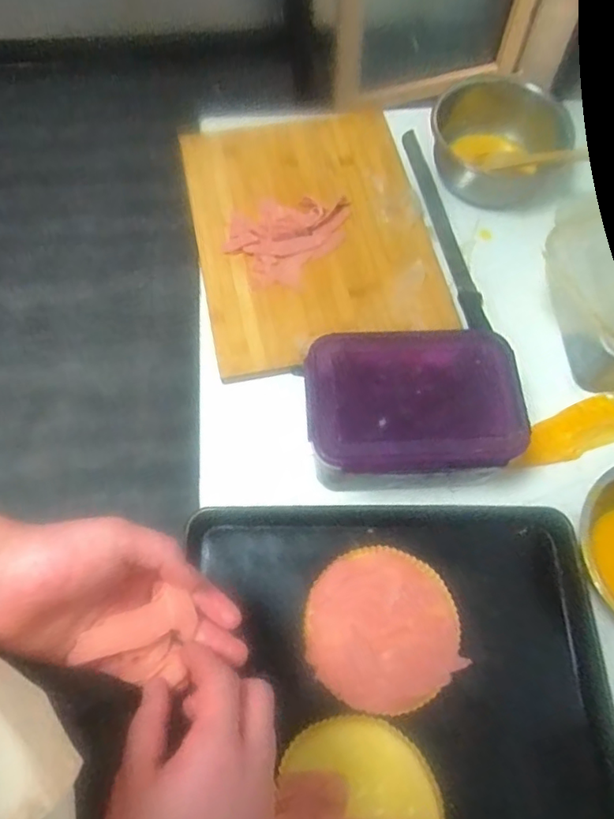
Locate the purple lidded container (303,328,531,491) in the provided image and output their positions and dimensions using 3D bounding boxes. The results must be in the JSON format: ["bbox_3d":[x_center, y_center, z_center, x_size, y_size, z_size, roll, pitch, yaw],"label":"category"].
[{"bbox_3d":[0.105,0.008,0.632,0.211,0.110,0.155,-6,66,-4],"label":"purple lidded container"}]

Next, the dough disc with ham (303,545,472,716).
[{"bbox_3d":[0.073,0.209,0.573,0.146,0.006,0.144,0,65,-1],"label":"dough disc with ham"}]

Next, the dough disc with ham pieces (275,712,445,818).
[{"bbox_3d":[0.045,0.344,0.508,0.136,0.010,0.142,0,65,-1],"label":"dough disc with ham pieces"}]

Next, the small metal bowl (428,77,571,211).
[{"bbox_3d":[0.261,-0.371,0.817,0.170,0.085,0.206,6,66,2],"label":"small metal bowl"}]

